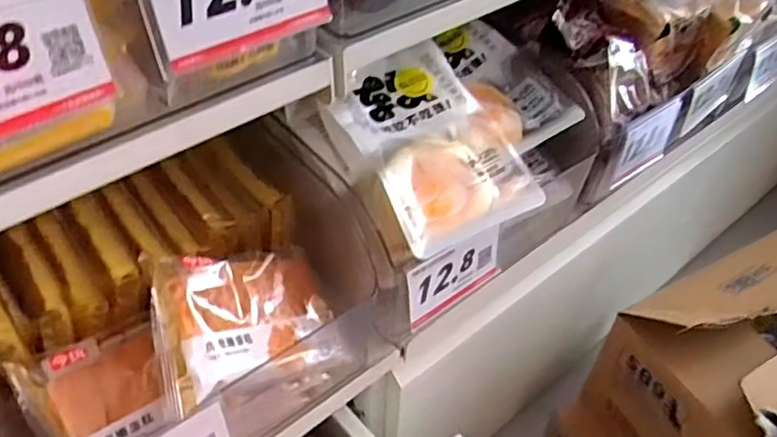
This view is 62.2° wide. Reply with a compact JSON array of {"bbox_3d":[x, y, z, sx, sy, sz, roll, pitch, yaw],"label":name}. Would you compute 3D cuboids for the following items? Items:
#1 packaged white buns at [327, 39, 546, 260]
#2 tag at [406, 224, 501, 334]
[{"bbox_3d":[0.033,-0.050,0.496,0.126,0.071,0.139,-22,51,-23],"label":"packaged white buns"},{"bbox_3d":[0.055,0.044,0.508,0.096,0.066,0.005,-26,41,-29],"label":"tag"}]

